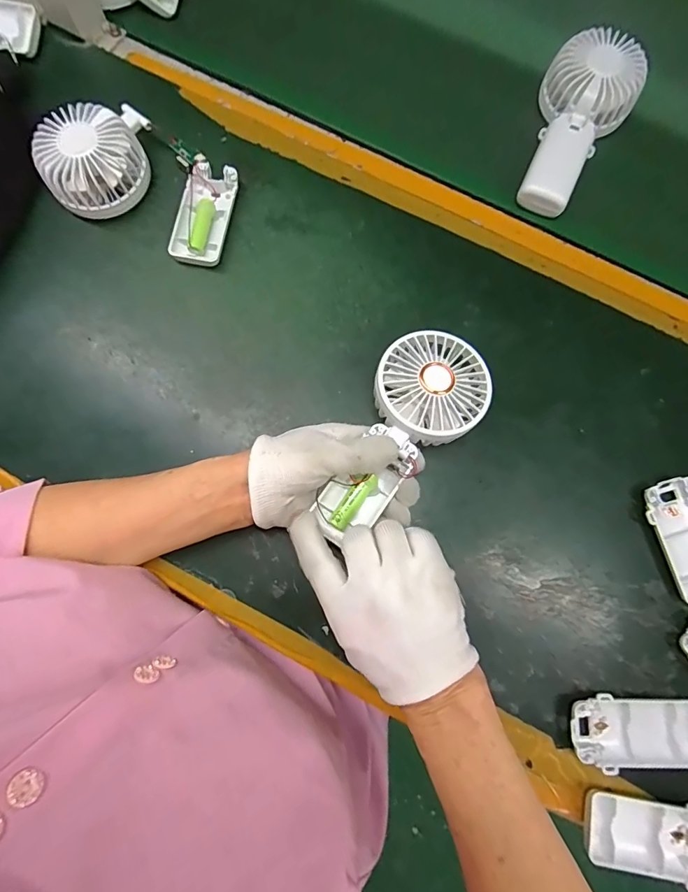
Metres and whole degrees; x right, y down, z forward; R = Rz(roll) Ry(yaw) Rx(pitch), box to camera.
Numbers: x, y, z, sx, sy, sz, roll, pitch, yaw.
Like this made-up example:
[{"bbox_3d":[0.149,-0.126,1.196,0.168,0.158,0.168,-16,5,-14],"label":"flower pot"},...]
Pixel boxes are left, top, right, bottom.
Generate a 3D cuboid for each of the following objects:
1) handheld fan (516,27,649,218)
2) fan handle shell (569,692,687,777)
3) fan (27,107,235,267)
[{"bbox_3d":[0.213,-0.305,0.414,0.090,0.046,0.170,30,80,5],"label":"handheld fan"},{"bbox_3d":[0.219,0.214,0.330,0.097,0.013,0.049,0,79,-1],"label":"fan handle shell"},{"bbox_3d":[-0.177,-0.242,0.391,0.170,0.048,0.109,22,80,3],"label":"fan"}]

